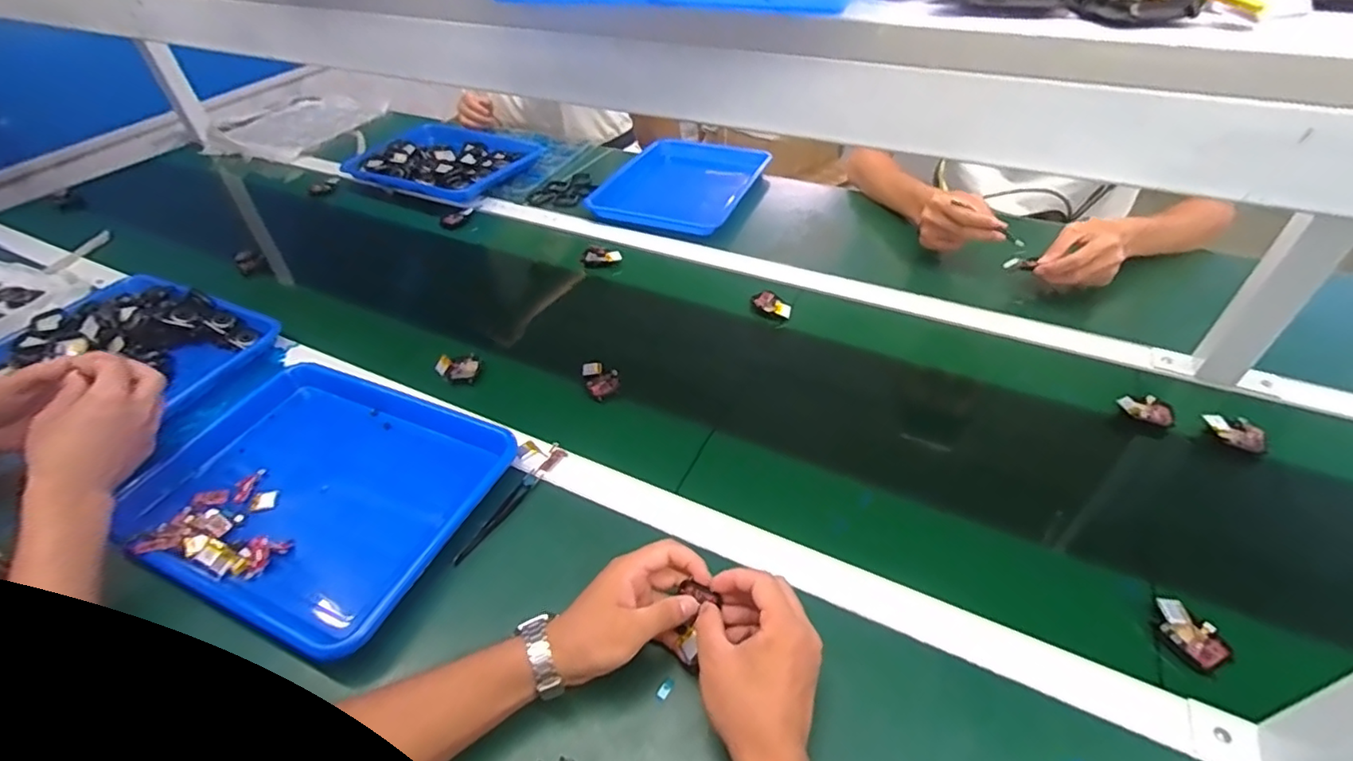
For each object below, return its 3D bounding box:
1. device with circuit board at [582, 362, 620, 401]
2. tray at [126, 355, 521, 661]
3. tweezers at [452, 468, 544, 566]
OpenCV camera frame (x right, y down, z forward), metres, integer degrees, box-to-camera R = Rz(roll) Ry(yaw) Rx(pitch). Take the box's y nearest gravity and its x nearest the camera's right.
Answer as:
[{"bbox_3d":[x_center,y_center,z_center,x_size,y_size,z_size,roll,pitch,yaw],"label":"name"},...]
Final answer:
[{"bbox_3d":[-0.090,0.000,0.714,0.038,0.021,0.051,-15,45,-12],"label":"device with circuit board"},{"bbox_3d":[-0.360,0.108,0.599,0.339,0.041,0.252,16,47,18],"label":"tray"},{"bbox_3d":[-0.172,0.132,0.580,0.016,0.008,0.117,21,49,23],"label":"tweezers"}]

